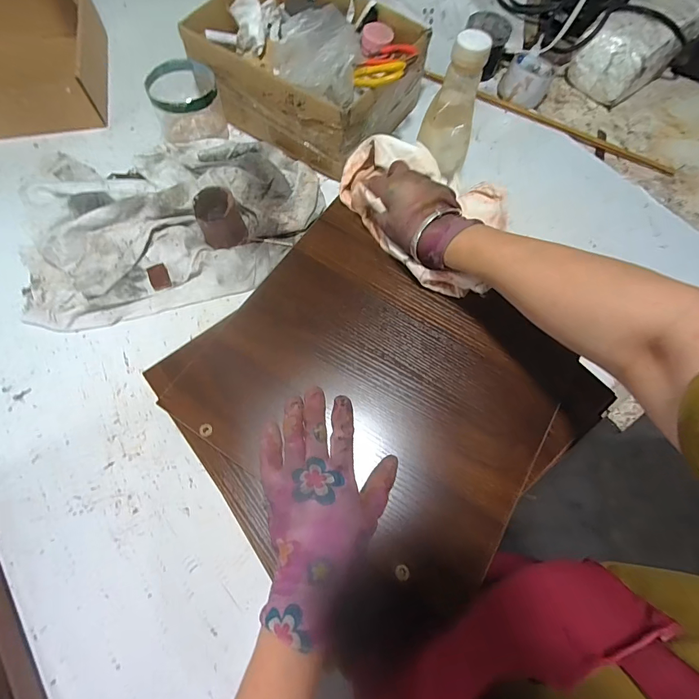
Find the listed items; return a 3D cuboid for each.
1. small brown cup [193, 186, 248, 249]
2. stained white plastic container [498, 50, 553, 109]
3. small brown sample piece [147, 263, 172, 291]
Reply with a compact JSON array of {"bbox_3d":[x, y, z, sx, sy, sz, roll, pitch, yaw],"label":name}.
[{"bbox_3d":[-0.182,-0.186,0.515,0.059,0.061,0.056,1,69,-2],"label":"small brown cup"},{"bbox_3d":[0.335,-0.508,0.699,0.087,0.054,0.085,25,70,7],"label":"stained white plastic container"},{"bbox_3d":[-0.271,-0.103,0.528,0.026,0.004,0.034,-20,96,-12],"label":"small brown sample piece"}]

